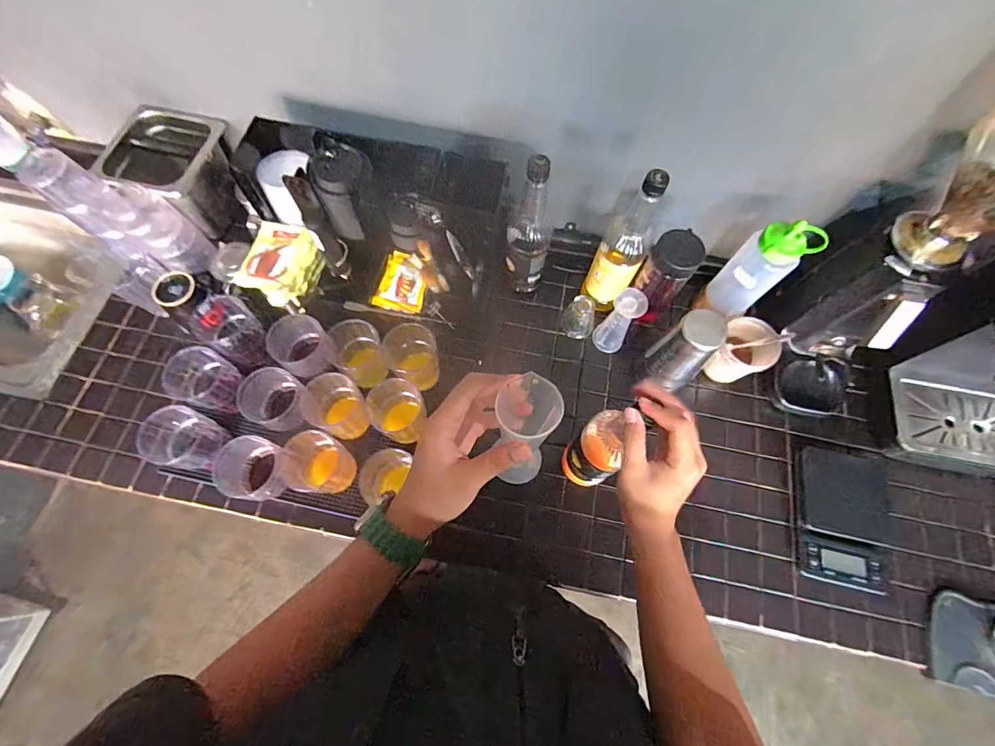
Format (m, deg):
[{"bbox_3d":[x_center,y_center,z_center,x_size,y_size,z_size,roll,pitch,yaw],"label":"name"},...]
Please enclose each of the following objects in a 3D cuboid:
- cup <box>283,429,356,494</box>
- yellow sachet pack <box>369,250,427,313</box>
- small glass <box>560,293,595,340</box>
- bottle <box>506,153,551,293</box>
[{"bbox_3d":[-0.251,0.132,0.598,0.072,0.119,0.077,0,69,-1],"label":"cup"},{"bbox_3d":[-0.150,-0.148,0.676,0.077,0.018,0.097,13,75,4],"label":"yellow sachet pack"},{"bbox_3d":[0.144,-0.098,0.739,0.058,0.063,0.054,23,71,8],"label":"small glass"},{"bbox_3d":[0.049,-0.218,0.661,0.068,0.257,0.060,5,68,0],"label":"bottle"}]

